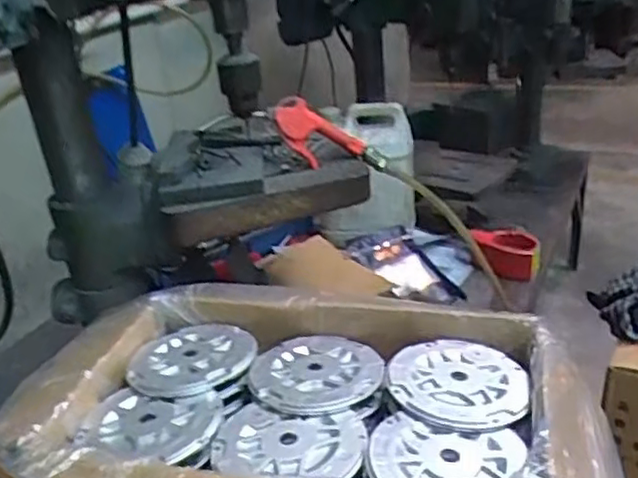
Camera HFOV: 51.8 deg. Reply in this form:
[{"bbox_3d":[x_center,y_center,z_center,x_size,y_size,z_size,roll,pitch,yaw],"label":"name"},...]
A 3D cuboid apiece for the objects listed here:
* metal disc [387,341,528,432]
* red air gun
[{"bbox_3d":[0.135,0.138,0.640,0.131,0.009,0.131,-1,27,11],"label":"metal disc"},{"bbox_3d":[-0.005,-0.134,0.866,0.125,0.063,0.023,35,10,-11],"label":"red air gun"}]

